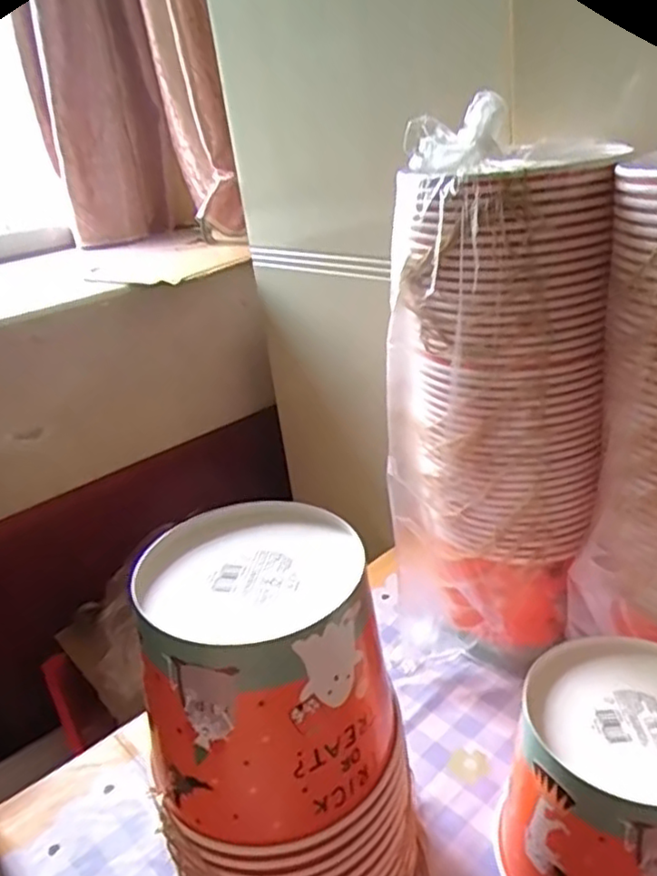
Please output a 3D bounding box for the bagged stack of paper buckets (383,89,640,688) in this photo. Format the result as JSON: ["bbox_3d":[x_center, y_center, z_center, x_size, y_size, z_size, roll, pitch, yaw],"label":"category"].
[{"bbox_3d":[0.125,-0.019,0.566,0.155,0.418,0.133,-9,25,-2],"label":"bagged stack of paper buckets"}]

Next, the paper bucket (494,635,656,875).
[{"bbox_3d":[0.189,0.230,0.431,0.142,0.130,0.144,6,28,27],"label":"paper bucket"}]

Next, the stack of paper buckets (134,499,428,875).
[{"bbox_3d":[-0.024,0.190,0.424,0.142,0.249,0.145,-6,25,5],"label":"stack of paper buckets"}]

